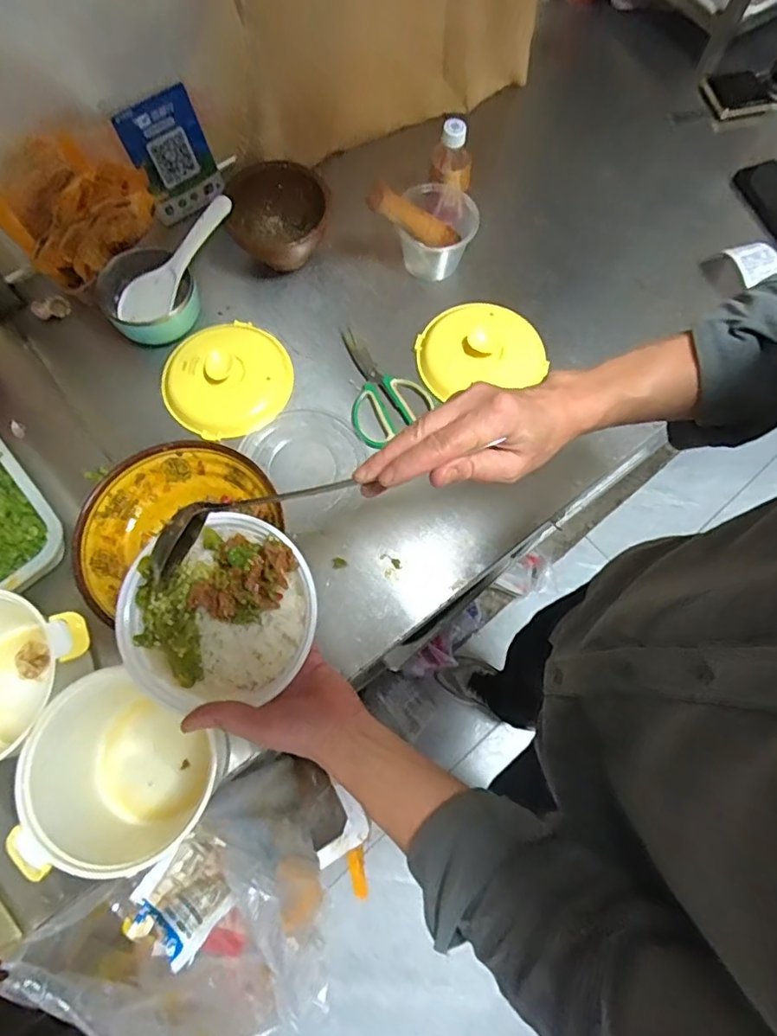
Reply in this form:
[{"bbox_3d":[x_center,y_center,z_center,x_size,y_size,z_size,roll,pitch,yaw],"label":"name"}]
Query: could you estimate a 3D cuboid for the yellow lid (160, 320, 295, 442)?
[{"bbox_3d":[-0.215,-0.188,0.749,0.168,0.048,0.157,0,71,-1],"label":"yellow lid"}]

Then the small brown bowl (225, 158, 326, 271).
[{"bbox_3d":[-0.160,-0.426,0.806,0.131,0.087,0.129,0,71,-1],"label":"small brown bowl"}]

